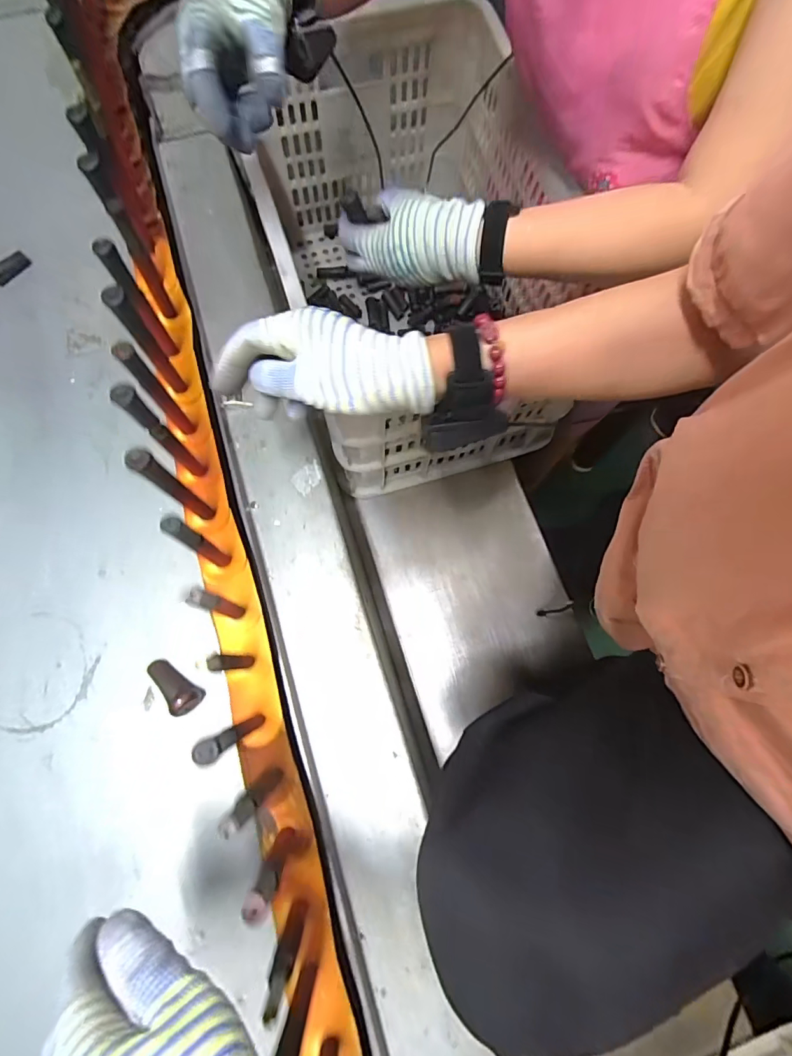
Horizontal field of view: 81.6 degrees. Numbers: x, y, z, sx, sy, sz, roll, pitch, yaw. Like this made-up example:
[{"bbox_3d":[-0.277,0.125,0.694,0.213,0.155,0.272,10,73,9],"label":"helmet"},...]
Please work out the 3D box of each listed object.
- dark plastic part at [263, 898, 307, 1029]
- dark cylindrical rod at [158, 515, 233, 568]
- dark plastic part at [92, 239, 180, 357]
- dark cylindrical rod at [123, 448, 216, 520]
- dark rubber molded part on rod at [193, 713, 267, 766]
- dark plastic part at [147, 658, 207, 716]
[{"bbox_3d":[-0.078,0.301,0.331,0.015,0.139,0.011,22,73,1],"label":"dark plastic part"},{"bbox_3d":[-0.171,0.015,0.401,0.016,0.139,0.014,31,74,4],"label":"dark cylindrical rod"},{"bbox_3d":[-0.252,-0.218,0.461,0.017,0.146,0.019,-32,79,-13],"label":"dark plastic part"},{"bbox_3d":[-0.196,-0.034,0.410,0.020,0.152,0.017,41,75,7],"label":"dark cylindrical rod"},{"bbox_3d":[-0.124,0.161,0.359,0.017,0.145,0.015,-28,77,-8],"label":"dark rubber molded part on rod"},{"bbox_3d":[-0.217,0.152,0.439,0.059,0.030,0.027,32,76,7],"label":"dark plastic part"}]

